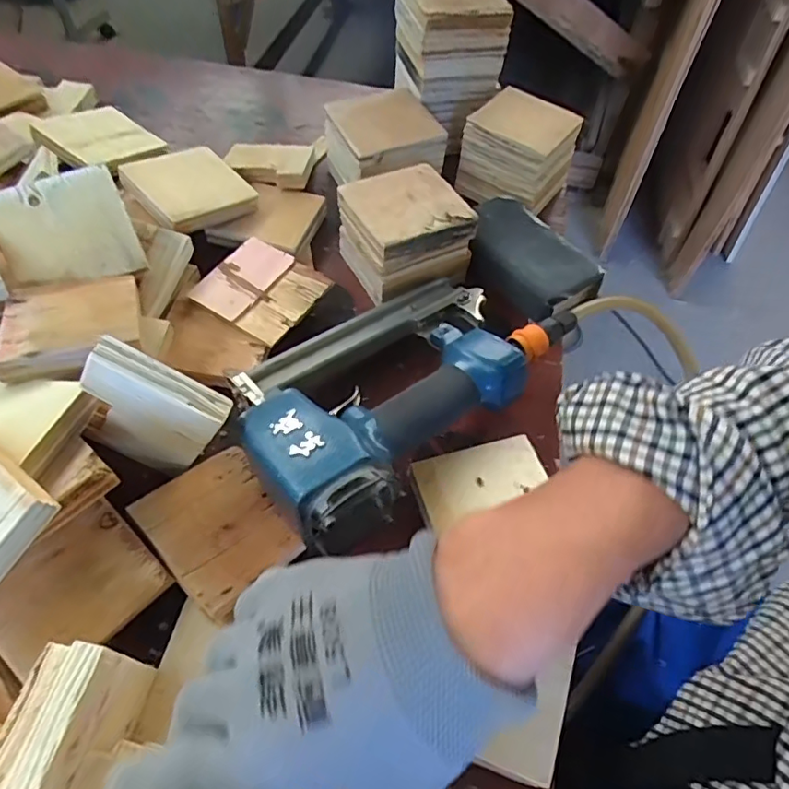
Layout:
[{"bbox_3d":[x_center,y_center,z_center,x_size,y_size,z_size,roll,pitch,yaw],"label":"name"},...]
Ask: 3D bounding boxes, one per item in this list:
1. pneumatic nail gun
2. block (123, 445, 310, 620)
[{"bbox_3d":[-0.003,-0.019,0.396,0.158,0.056,0.262,37,59,20],"label":"pneumatic nail gun"},{"bbox_3d":[-0.109,0.082,0.351,0.077,0.017,0.095,-36,64,-26],"label":"block"}]

